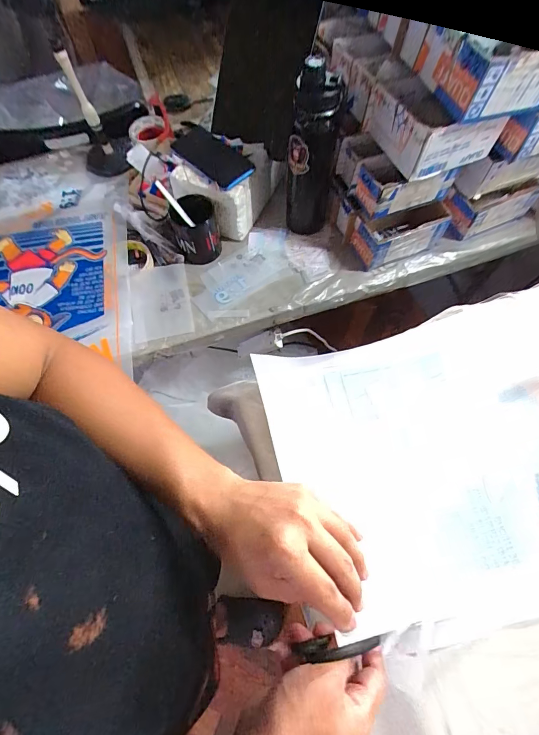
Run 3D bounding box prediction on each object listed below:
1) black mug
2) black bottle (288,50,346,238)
[{"bbox_3d":[-0.141,-0.252,0.668,0.097,0.082,0.083,-9,65,-3],"label":"black mug"},{"bbox_3d":[0.071,-0.343,0.614,0.076,0.264,0.077,6,65,4],"label":"black bottle"}]

